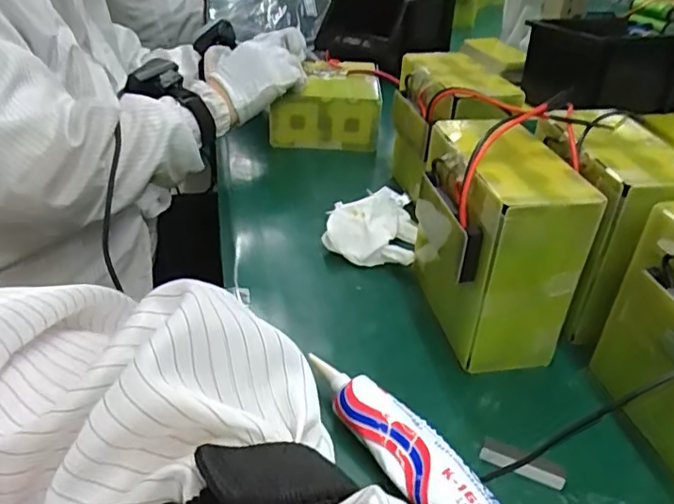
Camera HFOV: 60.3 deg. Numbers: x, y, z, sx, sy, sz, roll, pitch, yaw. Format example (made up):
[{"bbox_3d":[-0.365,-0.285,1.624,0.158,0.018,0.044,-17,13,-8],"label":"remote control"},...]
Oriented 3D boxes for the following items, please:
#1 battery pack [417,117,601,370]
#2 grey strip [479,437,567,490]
[{"bbox_3d":[0.121,-0.009,0.461,0.084,0.154,0.139,-3,34,-8],"label":"battery pack"},{"bbox_3d":[0.118,0.134,0.369,0.052,0.008,0.014,17,37,21],"label":"grey strip"}]

